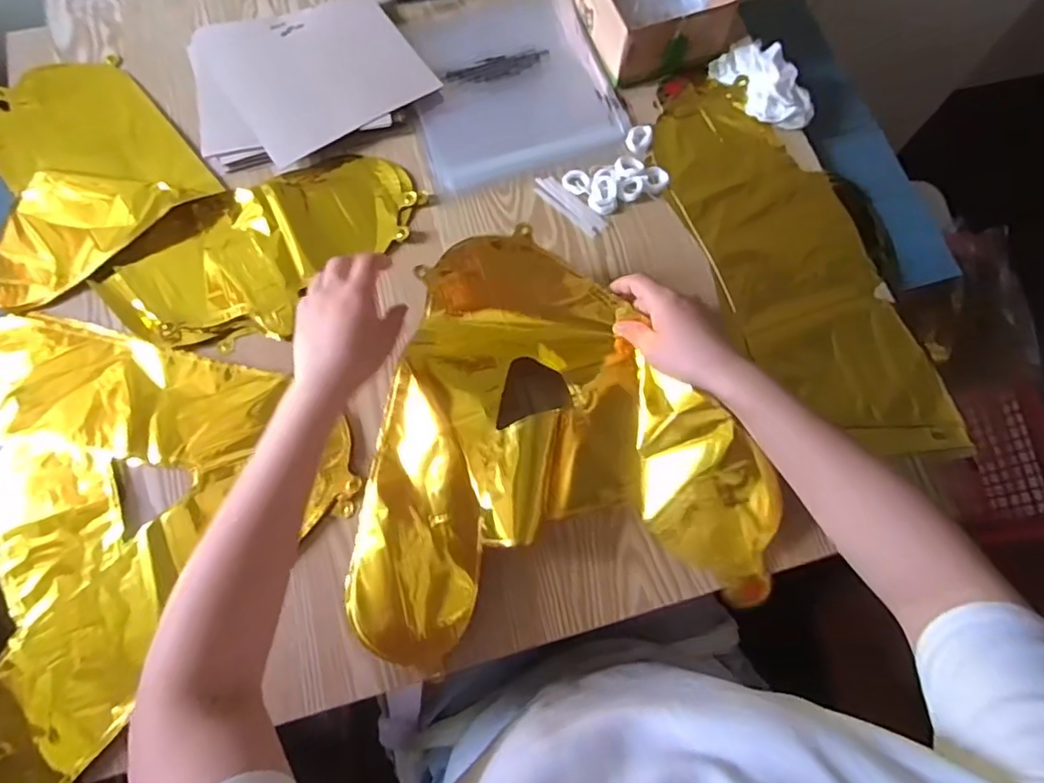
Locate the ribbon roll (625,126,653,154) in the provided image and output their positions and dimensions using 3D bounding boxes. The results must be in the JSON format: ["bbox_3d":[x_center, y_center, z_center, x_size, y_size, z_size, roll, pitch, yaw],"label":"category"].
[{"bbox_3d":[0.120,-0.258,0.583,0.025,0.008,0.030,15,73,5],"label":"ribbon roll"}]

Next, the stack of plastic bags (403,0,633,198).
[{"bbox_3d":[-0.018,-0.335,0.616,0.210,0.015,0.232,-19,73,-5],"label":"stack of plastic bags"}]

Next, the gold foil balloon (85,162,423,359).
[{"bbox_3d":[-0.243,-0.135,0.542,0.293,0.012,0.166,-17,73,-5],"label":"gold foil balloon"}]

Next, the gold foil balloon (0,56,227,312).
[{"bbox_3d":[-0.457,-0.222,0.563,0.220,0.026,0.230,-39,76,-11],"label":"gold foil balloon"}]

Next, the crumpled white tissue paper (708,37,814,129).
[{"bbox_3d":[0.250,-0.320,0.586,0.061,0.034,0.113,-33,75,-10],"label":"crumpled white tissue paper"}]

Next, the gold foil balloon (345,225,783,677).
[{"bbox_3d":[0.025,0.031,0.477,0.334,0.055,0.325,-5,74,-2],"label":"gold foil balloon"}]

